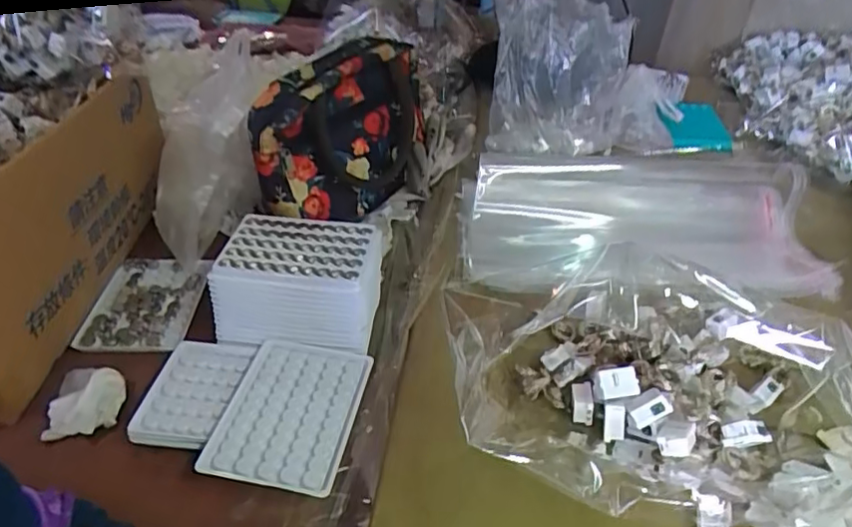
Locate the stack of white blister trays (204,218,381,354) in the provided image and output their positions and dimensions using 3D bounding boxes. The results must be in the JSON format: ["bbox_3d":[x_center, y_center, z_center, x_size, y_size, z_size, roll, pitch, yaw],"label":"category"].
[{"bbox_3d":[-0.108,0.018,0.519,0.133,0.075,0.097,5,34,6],"label":"stack of white blister trays"}]

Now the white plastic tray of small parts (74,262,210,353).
[{"bbox_3d":[-0.263,0.034,0.558,0.090,0.008,0.120,2,37,-1],"label":"white plastic tray of small parts"}]

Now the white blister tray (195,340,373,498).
[{"bbox_3d":[-0.102,0.111,0.444,0.094,0.010,0.125,10,38,5],"label":"white blister tray"}]

